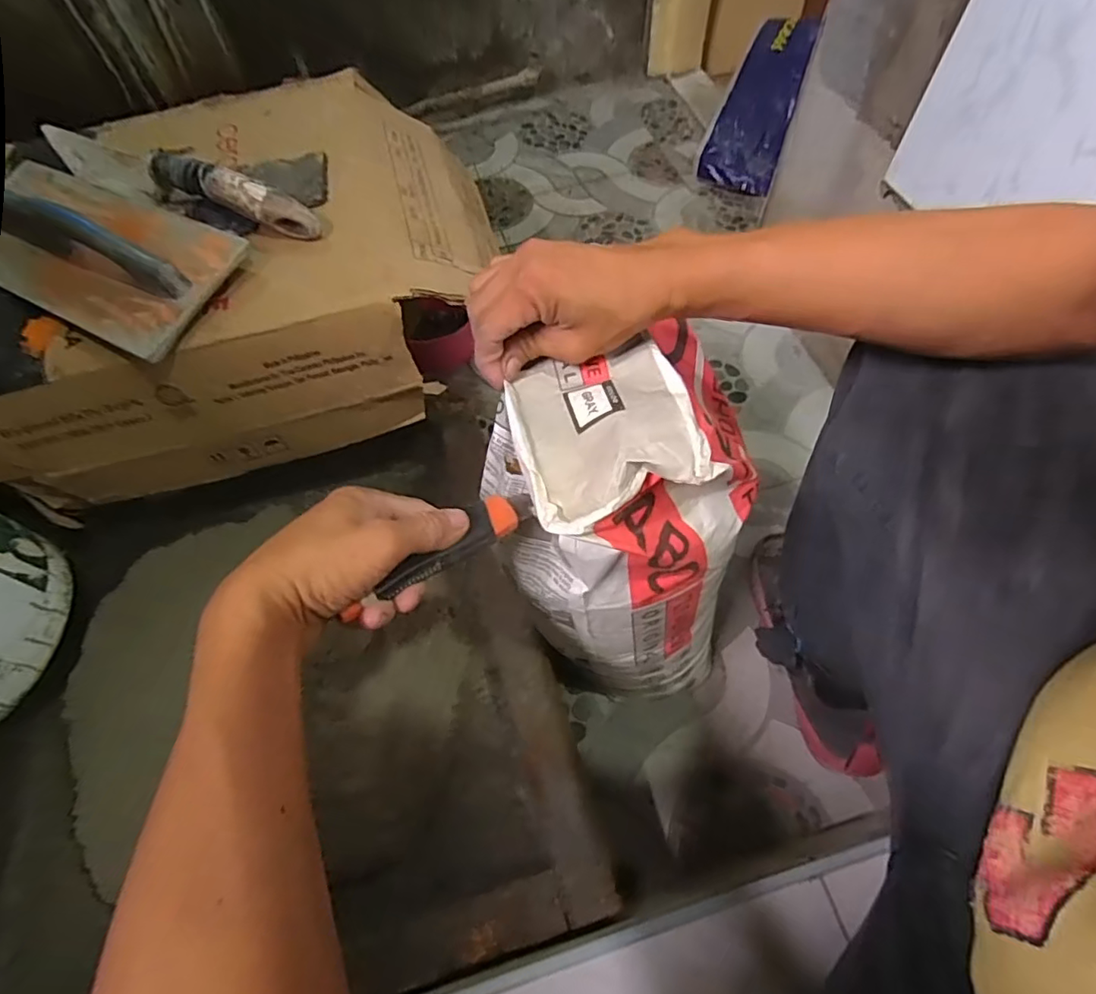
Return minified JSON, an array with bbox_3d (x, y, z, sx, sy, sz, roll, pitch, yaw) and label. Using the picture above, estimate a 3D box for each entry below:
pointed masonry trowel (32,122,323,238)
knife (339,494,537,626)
[{"bbox_3d":[-0.385,-0.329,0.606,0.330,0.053,0.068,23,63,14],"label":"pointed masonry trowel"},{"bbox_3d":[-0.054,0.026,0.366,0.028,0.016,0.119,41,53,22],"label":"knife"}]

